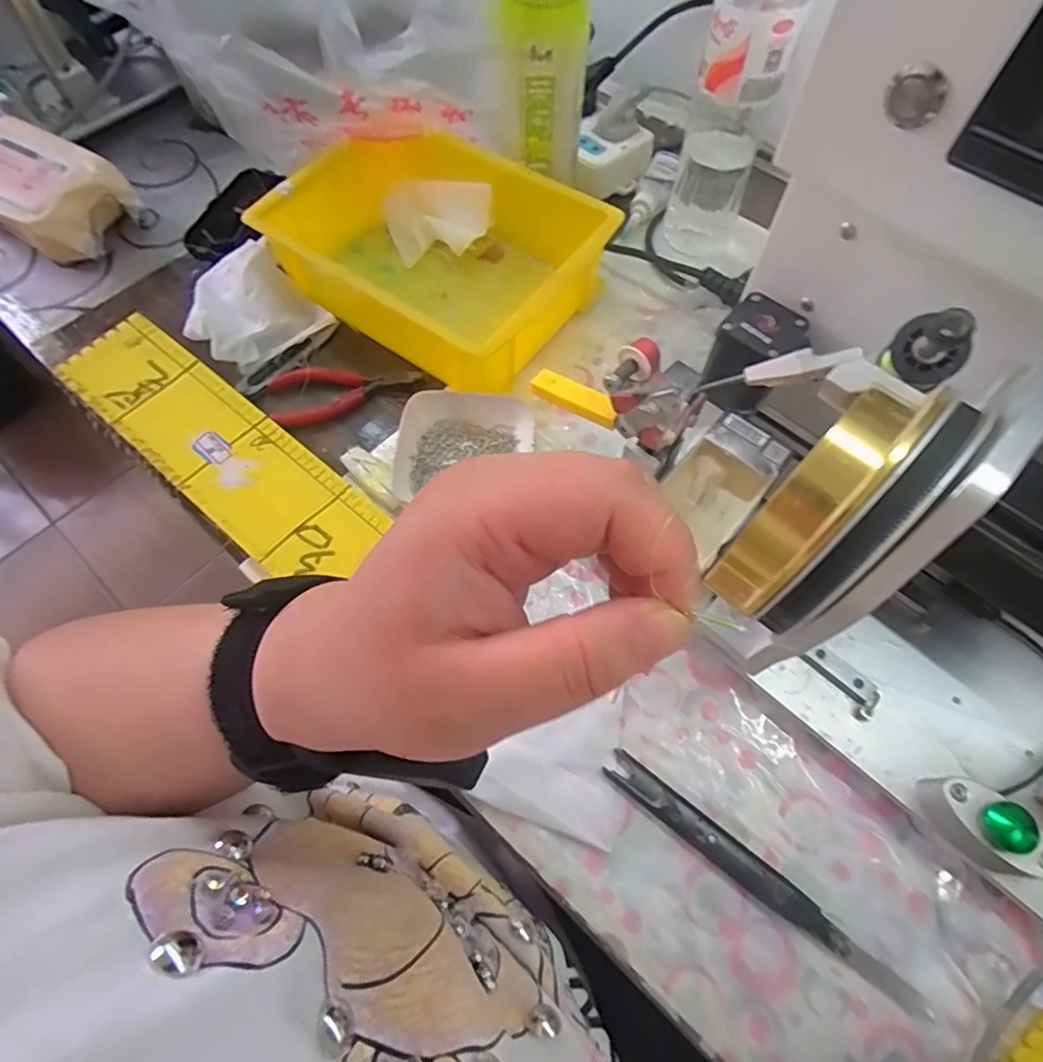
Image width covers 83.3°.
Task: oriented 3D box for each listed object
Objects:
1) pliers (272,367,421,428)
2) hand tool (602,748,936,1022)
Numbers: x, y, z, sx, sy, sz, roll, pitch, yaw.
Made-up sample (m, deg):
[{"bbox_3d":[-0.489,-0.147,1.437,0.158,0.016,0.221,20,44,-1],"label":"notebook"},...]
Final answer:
[{"bbox_3d":[-0.138,-0.116,0.465,0.116,0.011,0.045,-17,65,-7],"label":"pliers"},{"bbox_3d":[0.126,0.186,0.316,0.185,0.010,0.019,36,70,16],"label":"hand tool"}]

